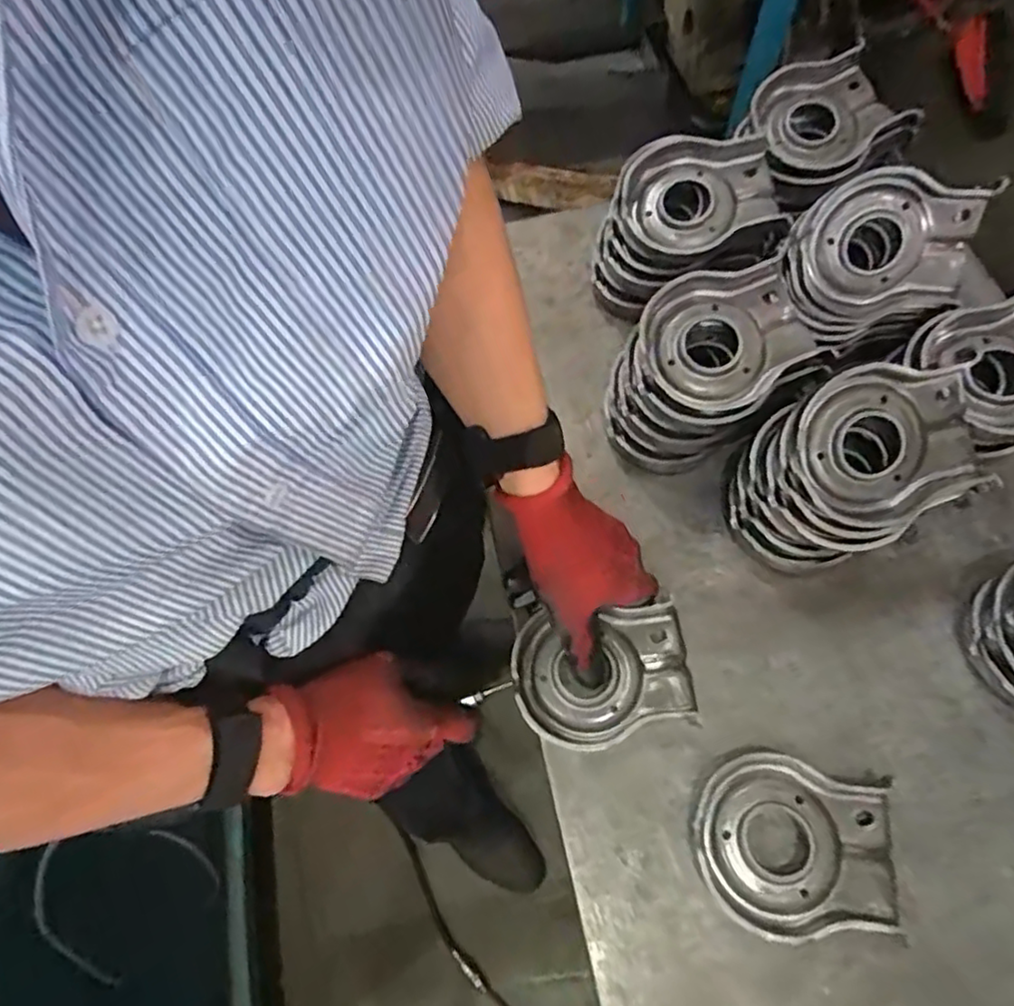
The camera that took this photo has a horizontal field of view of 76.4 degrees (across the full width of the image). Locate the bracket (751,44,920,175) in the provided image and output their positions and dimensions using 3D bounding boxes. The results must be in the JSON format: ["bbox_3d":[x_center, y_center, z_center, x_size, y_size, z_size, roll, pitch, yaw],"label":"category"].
[{"bbox_3d":[0.274,-0.337,0.560,0.127,0.034,0.102,-28,68,-8],"label":"bracket"}]

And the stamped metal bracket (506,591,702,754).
[{"bbox_3d":[0.067,0.120,0.453,0.123,0.029,0.093,-3,65,-1],"label":"stamped metal bracket"}]

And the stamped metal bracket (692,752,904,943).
[{"bbox_3d":[0.187,0.221,0.422,0.126,0.032,0.104,1,65,1],"label":"stamped metal bracket"}]

